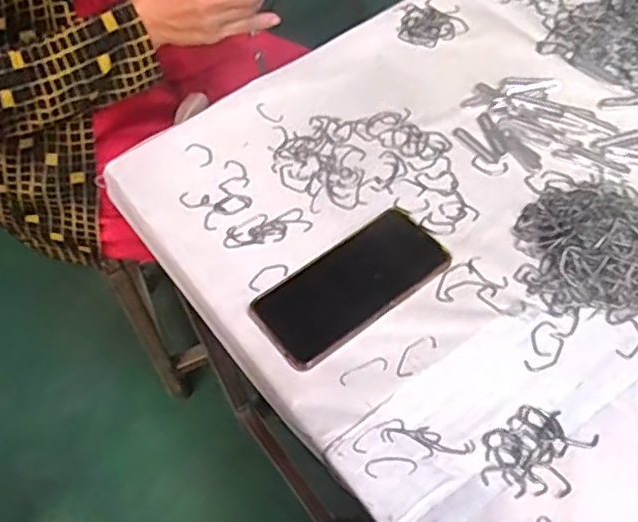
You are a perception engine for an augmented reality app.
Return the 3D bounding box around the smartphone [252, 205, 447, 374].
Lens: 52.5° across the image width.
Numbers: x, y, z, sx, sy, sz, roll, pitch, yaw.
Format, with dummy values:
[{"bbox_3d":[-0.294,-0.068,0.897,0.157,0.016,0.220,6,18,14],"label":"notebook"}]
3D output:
[{"bbox_3d":[0.027,0.020,0.554,0.166,0.011,0.080,-34,62,-17],"label":"smartphone"}]

